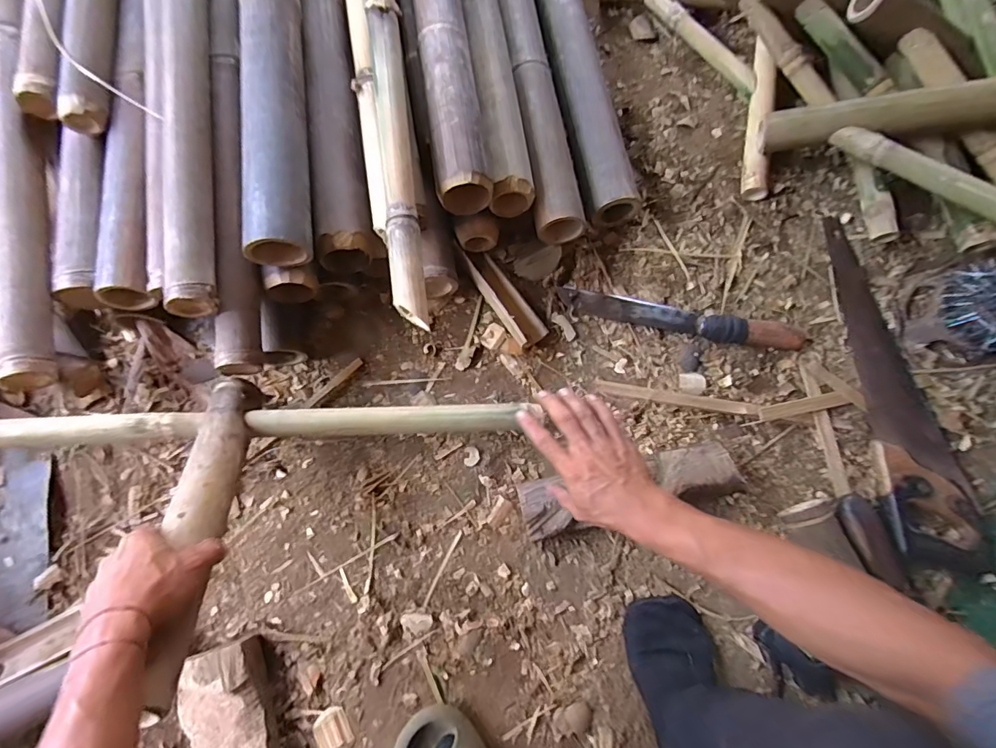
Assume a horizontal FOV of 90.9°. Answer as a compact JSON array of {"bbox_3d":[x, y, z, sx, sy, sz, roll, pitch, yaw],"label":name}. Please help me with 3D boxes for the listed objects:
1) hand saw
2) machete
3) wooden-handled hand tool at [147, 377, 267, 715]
[{"bbox_3d":[0.564,0.001,0.684,0.127,0.037,0.499,2,75,0],"label":"hand saw"},{"bbox_3d":[0.270,-0.085,0.717,0.352,0.032,0.044,11,75,3],"label":"machete"},{"bbox_3d":[-0.296,0.139,0.493,0.045,0.045,0.336,-10,47,-3],"label":"wooden-handled hand tool"}]

